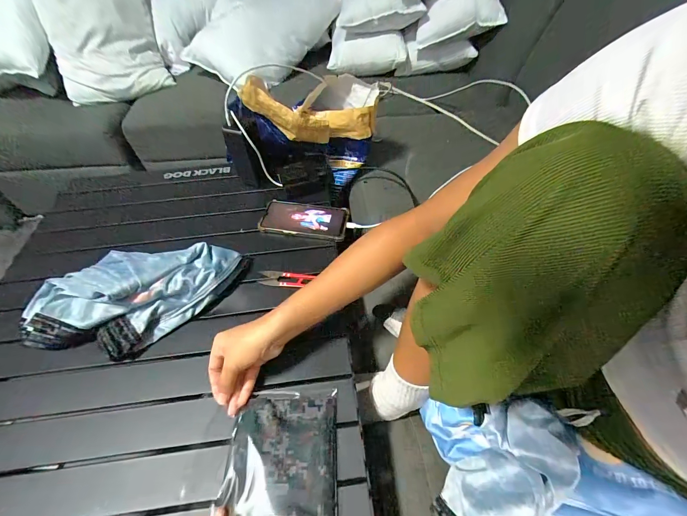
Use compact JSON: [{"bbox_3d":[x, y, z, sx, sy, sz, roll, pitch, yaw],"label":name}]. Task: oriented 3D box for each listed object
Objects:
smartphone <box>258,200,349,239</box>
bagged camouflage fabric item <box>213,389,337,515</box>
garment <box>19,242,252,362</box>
[{"bbox_3d":[-0.077,-0.076,0.598,0.166,0.016,0.081,6,53,7],"label":"smartphone"},{"bbox_3d":[-0.070,0.228,0.353,0.122,0.013,0.137,-2,52,1],"label":"bagged camouflage fabric item"},{"bbox_3d":[-0.315,0.057,0.468,0.323,0.070,0.169,-13,53,-8],"label":"garment"}]

